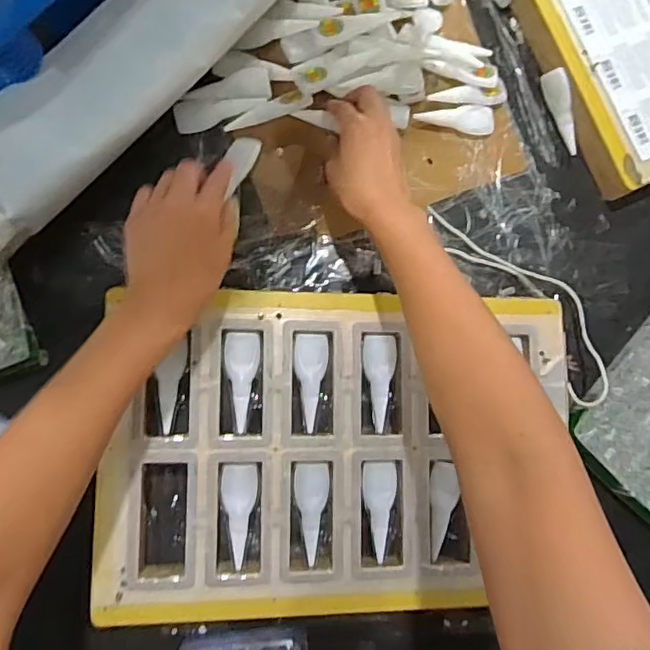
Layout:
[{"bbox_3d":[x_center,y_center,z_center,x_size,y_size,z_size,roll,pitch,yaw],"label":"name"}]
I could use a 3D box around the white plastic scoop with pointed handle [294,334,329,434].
[{"bbox_3d":[-0.012,0.051,0.504,0.030,0.010,0.085,1,84,-9],"label":"white plastic scoop with pointed handle"}]

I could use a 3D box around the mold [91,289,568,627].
[{"bbox_3d":[0.017,0.111,0.499,0.403,0.023,0.275,1,84,-9],"label":"mold"}]

